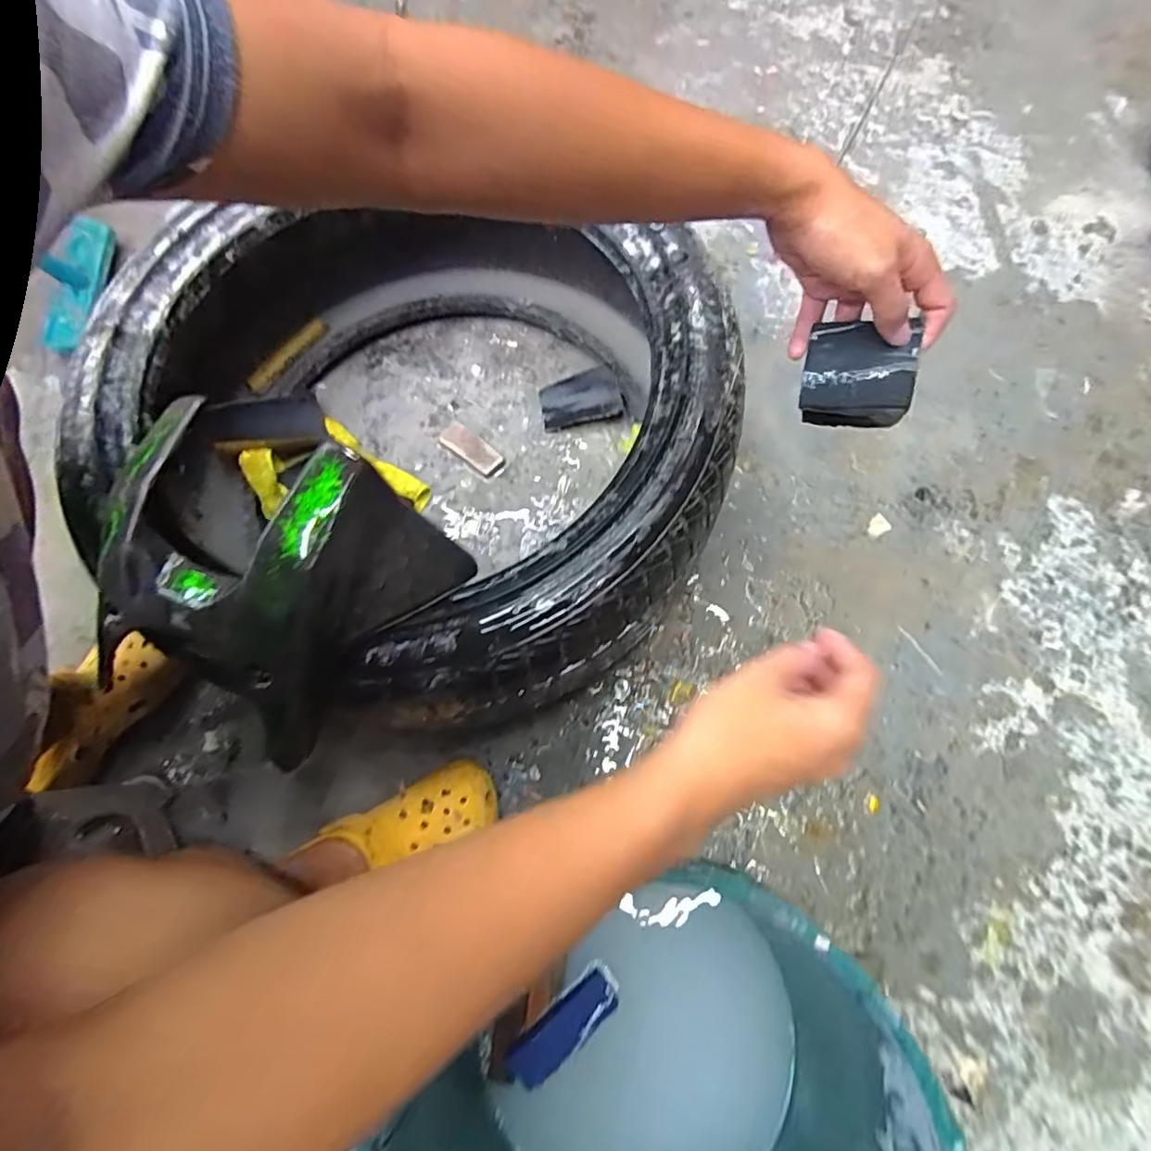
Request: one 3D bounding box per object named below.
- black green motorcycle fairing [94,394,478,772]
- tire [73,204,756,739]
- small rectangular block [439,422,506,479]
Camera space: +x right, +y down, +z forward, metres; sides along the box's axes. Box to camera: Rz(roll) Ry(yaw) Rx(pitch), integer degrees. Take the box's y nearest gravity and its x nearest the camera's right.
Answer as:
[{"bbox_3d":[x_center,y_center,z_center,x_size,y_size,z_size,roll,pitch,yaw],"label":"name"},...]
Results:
[{"bbox_3d":[-0.247,0.000,0.444,0.231,0.109,0.214,30,75,12],"label":"black green motorcycle fairing"},{"bbox_3d":[-0.165,-0.182,0.666,0.643,0.256,0.673,-16,71,-3],"label":"tire"},{"bbox_3d":[-0.144,-0.173,0.792,0.104,0.013,0.043,39,77,15],"label":"small rectangular block"}]

